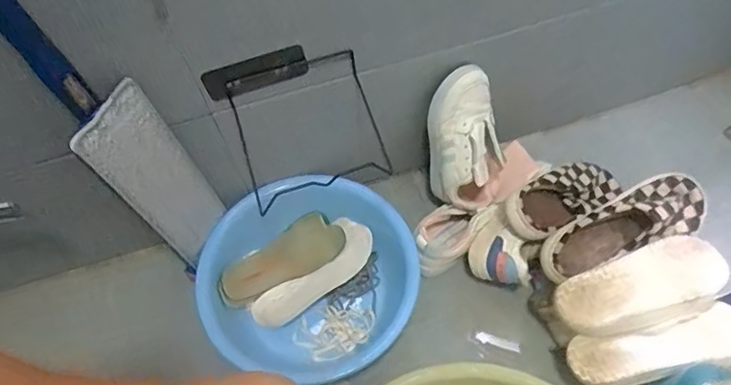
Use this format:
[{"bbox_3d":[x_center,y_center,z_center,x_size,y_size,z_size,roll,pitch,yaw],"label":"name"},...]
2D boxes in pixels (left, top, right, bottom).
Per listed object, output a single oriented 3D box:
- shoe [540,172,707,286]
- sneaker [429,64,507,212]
[{"bbox_3d":[0.386,0.048,0.802,0.274,0.070,0.092,-21,61,-8],"label":"shoe"},{"bbox_3d":[0.161,-0.079,0.838,0.115,0.230,0.082,-5,26,1],"label":"sneaker"}]

